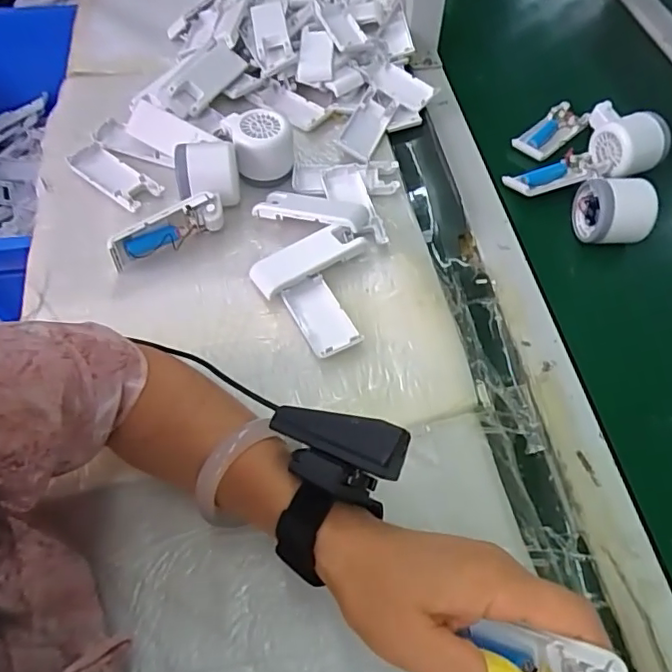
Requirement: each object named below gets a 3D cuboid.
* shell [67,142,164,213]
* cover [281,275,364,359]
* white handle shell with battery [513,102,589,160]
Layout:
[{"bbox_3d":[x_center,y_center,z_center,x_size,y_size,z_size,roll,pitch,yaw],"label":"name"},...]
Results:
[{"bbox_3d":[-0.225,-0.162,0.562,0.114,0.011,0.041,35,62,21],"label":"shell"},{"bbox_3d":[-0.013,-0.015,0.462,0.038,0.016,0.078,-23,59,-15],"label":"cover"},{"bbox_3d":[0.240,-0.227,0.625,0.097,0.015,0.039,-37,63,-22],"label":"white handle shell with battery"}]

